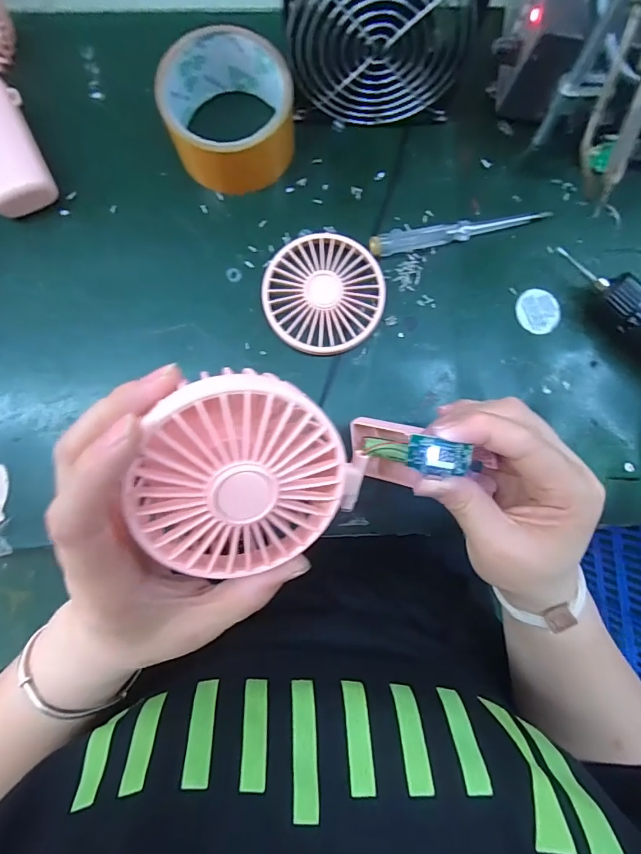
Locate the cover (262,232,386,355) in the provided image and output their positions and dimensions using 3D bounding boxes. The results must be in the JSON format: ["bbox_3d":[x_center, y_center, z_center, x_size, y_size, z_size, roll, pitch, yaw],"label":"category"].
[{"bbox_3d":[0.002,-0.099,0.309,0.086,0.015,0.087,-2,86,-1],"label":"cover"}]

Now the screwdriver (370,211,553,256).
[{"bbox_3d":[0.097,-0.146,0.313,0.122,0.014,0.015,-11,87,-2],"label":"screwdriver"}]

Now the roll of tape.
[{"bbox_3d":[-0.065,-0.225,0.298,0.085,0.044,0.089,0,86,-1],"label":"roll of tape"}]

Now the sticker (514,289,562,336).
[{"bbox_3d":[0.166,-0.088,0.317,0.034,0.004,0.034,0,86,-1],"label":"sticker"}]

